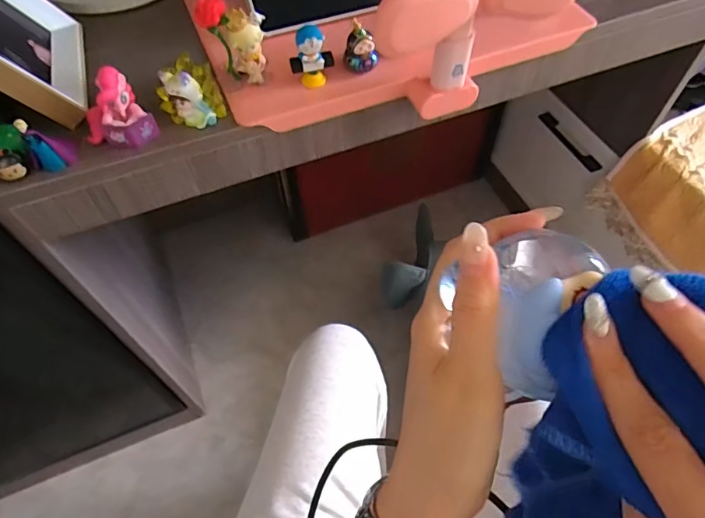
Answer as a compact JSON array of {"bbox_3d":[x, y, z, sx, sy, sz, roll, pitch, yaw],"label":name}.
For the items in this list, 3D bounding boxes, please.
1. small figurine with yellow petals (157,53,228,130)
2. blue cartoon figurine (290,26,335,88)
[{"bbox_3d":[-0.167,-0.170,0.495,0.058,0.053,0.046,-23,59,-14],"label":"small figurine with yellow petals"},{"bbox_3d":[-0.043,-0.214,0.509,0.046,0.060,0.022,-6,57,-3],"label":"blue cartoon figurine"}]

